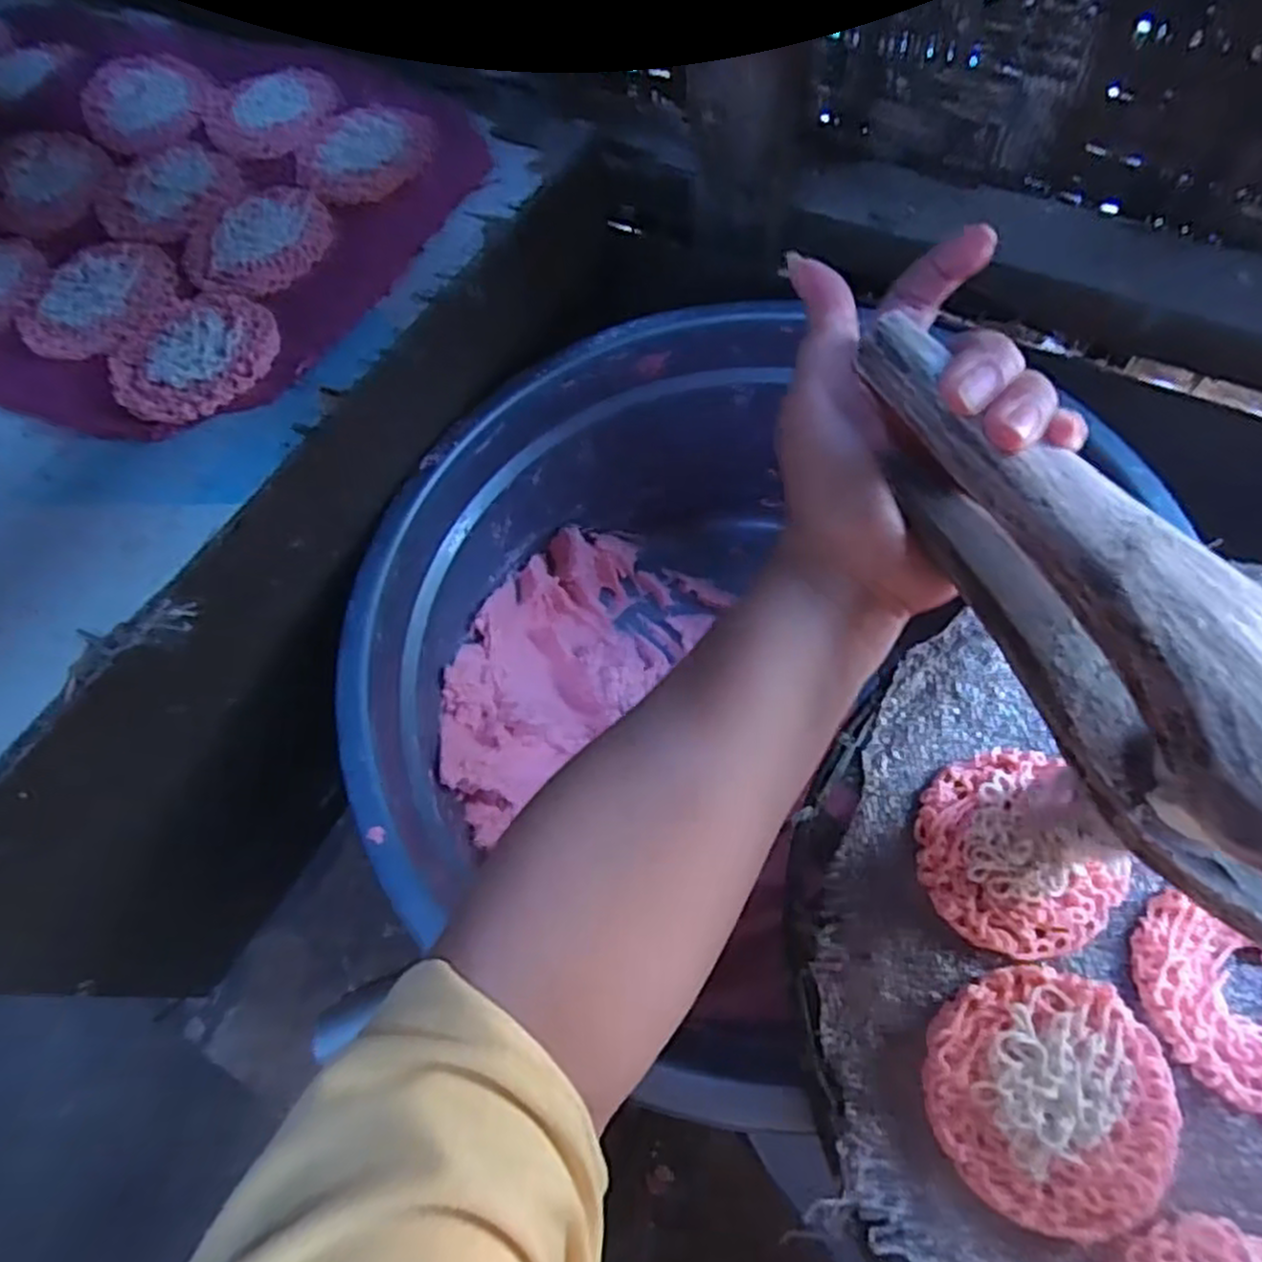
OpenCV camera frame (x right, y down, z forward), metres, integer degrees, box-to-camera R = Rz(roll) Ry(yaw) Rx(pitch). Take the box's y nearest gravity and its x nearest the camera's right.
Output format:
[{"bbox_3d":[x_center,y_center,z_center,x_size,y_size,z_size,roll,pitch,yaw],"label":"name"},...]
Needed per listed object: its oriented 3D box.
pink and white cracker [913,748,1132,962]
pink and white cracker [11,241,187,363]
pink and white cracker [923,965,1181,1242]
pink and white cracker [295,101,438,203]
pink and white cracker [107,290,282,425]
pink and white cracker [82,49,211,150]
[{"bbox_3d":[0.150,0.086,0.296,0.072,0.011,0.075,-2,63,4],"label":"pink and white cracker"},{"bbox_3d":[-0.280,-0.176,0.399,0.080,0.009,0.086,-33,65,-11],"label":"pink and white cracker"},{"bbox_3d":[0.145,0.159,0.262,0.078,0.006,0.076,1,64,6],"label":"pink and white cracker"},{"bbox_3d":[-0.154,-0.280,0.441,0.081,0.009,0.080,-2,63,4],"label":"pink and white cracker"},{"bbox_3d":[-0.213,-0.135,0.375,0.068,0.007,0.079,35,72,20],"label":"pink and white cracker"},{"bbox_3d":[-0.306,-0.338,0.478,0.073,0.007,0.094,-31,65,-10],"label":"pink and white cracker"}]

